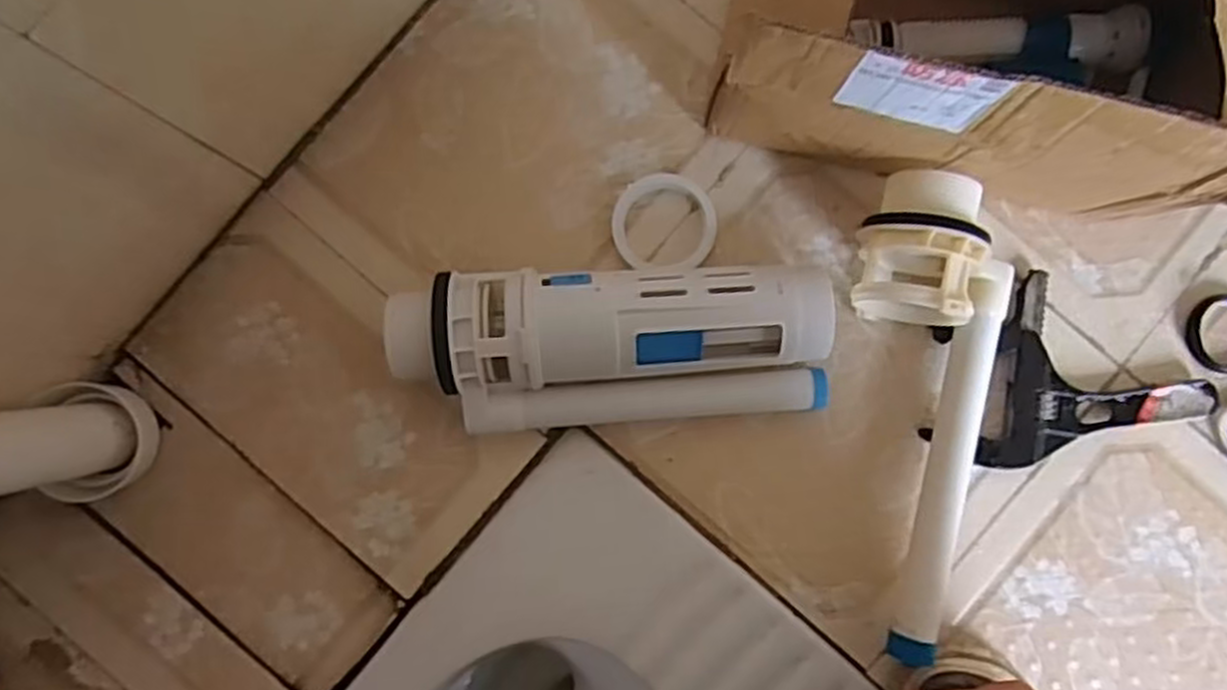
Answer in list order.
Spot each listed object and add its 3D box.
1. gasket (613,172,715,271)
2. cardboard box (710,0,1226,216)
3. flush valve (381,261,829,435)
[{"bbox_3d":[0.036,-0.086,0.557,0.071,0.015,0.065,0,87,-1],"label":"gasket"},{"bbox_3d":[0.225,-0.188,0.481,0.292,0.175,0.163,10,87,0],"label":"cardboard box"},{"bbox_3d":[0.002,0.003,0.520,0.279,0.079,0.102,-2,87,-1],"label":"flush valve"}]

